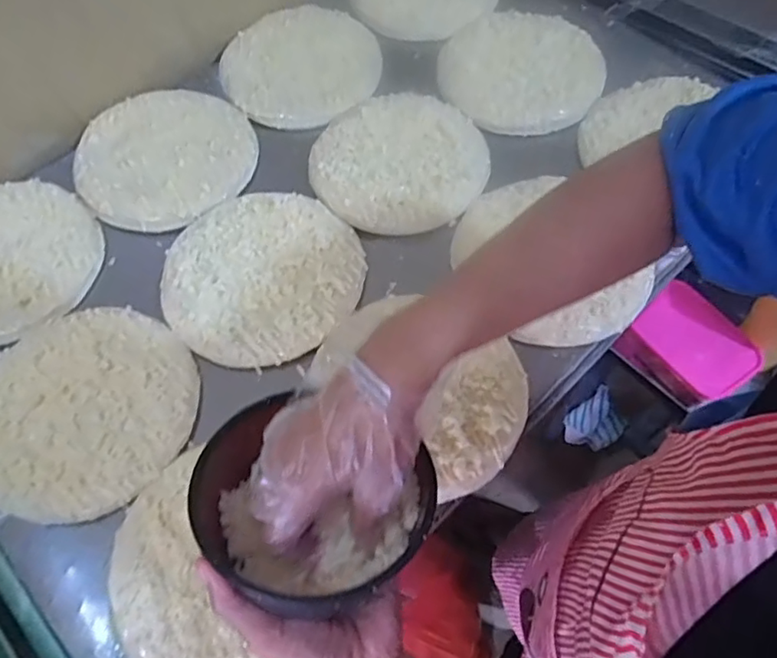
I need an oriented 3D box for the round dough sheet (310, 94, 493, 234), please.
[{"bbox_3d":[0.012,-0.194,0.671,0.195,0.019,0.185,-1,63,2],"label":"round dough sheet"}]

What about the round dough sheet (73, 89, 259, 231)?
[{"bbox_3d":[-0.261,-0.206,0.692,0.203,0.020,0.193,-1,63,2],"label":"round dough sheet"}]

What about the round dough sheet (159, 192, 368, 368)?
[{"bbox_3d":[-0.129,-0.061,0.603,0.197,0.012,0.197,-1,63,2],"label":"round dough sheet"}]

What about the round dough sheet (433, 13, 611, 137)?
[{"bbox_3d":[0.162,-0.321,0.723,0.191,0.009,0.191,-1,63,2],"label":"round dough sheet"}]

